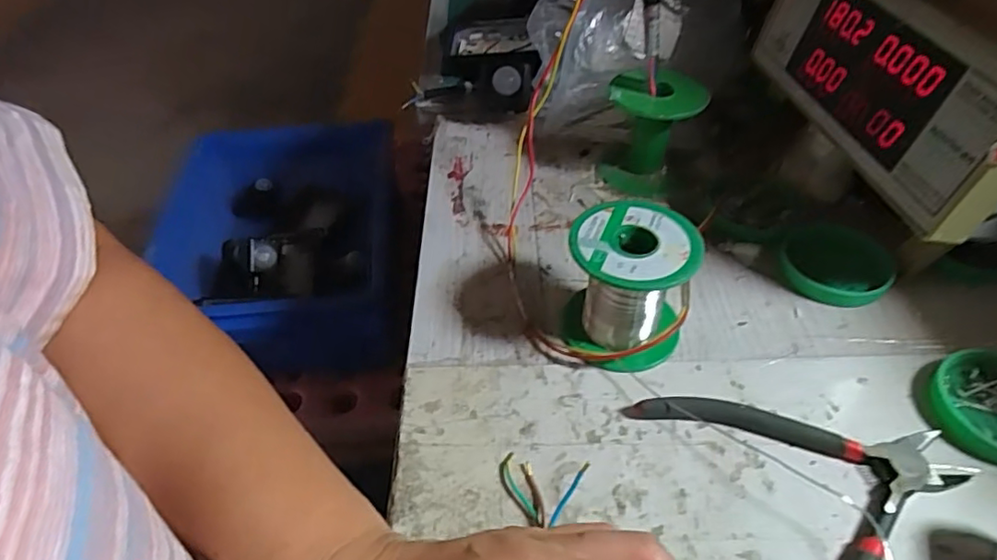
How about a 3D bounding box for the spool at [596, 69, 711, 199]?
[{"bbox_3d":[0.113,-0.112,0.443,0.065,0.077,0.057,6,48,8],"label":"spool"}]

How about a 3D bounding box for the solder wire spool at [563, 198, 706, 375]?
[{"bbox_3d":[0.073,0.004,0.339,0.068,0.070,0.069,9,48,11],"label":"solder wire spool"}]

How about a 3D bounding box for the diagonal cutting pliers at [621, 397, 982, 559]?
[{"bbox_3d":[0.152,0.103,0.281,0.147,0.011,0.129,-9,47,-6],"label":"diagonal cutting pliers"}]

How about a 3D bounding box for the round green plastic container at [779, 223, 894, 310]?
[{"bbox_3d":[0.218,-0.012,0.383,0.070,0.013,0.062,-34,54,-26],"label":"round green plastic container"}]

